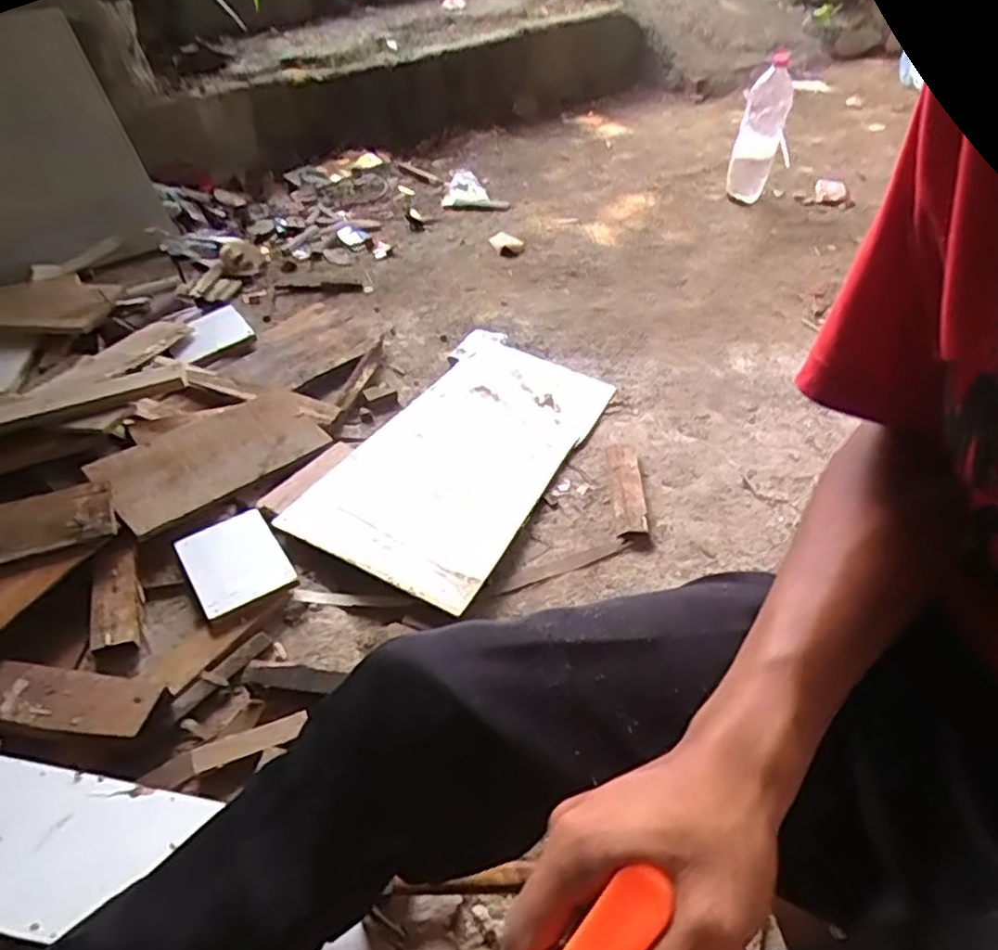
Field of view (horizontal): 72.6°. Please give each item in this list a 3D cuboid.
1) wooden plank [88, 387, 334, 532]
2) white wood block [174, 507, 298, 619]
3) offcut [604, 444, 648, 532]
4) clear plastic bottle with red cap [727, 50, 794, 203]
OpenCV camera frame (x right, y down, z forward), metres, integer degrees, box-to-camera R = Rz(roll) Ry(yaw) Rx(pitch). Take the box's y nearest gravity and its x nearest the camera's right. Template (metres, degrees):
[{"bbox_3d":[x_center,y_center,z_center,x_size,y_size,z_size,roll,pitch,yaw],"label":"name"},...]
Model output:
[{"bbox_3d":[-0.378,-0.033,0.914,0.125,0.023,0.293,47,47,12],"label":"wooden plank"},{"bbox_3d":[-0.312,0.101,0.804,0.104,0.027,0.123,-27,49,-24],"label":"white wood block"},{"bbox_3d":[0.182,0.017,0.965,0.045,0.026,0.159,0,43,-2],"label":"offcut"},{"bbox_3d":[0.625,-0.810,1.633,0.108,0.300,0.083,13,45,15],"label":"clear plastic bottle with red cap"}]

